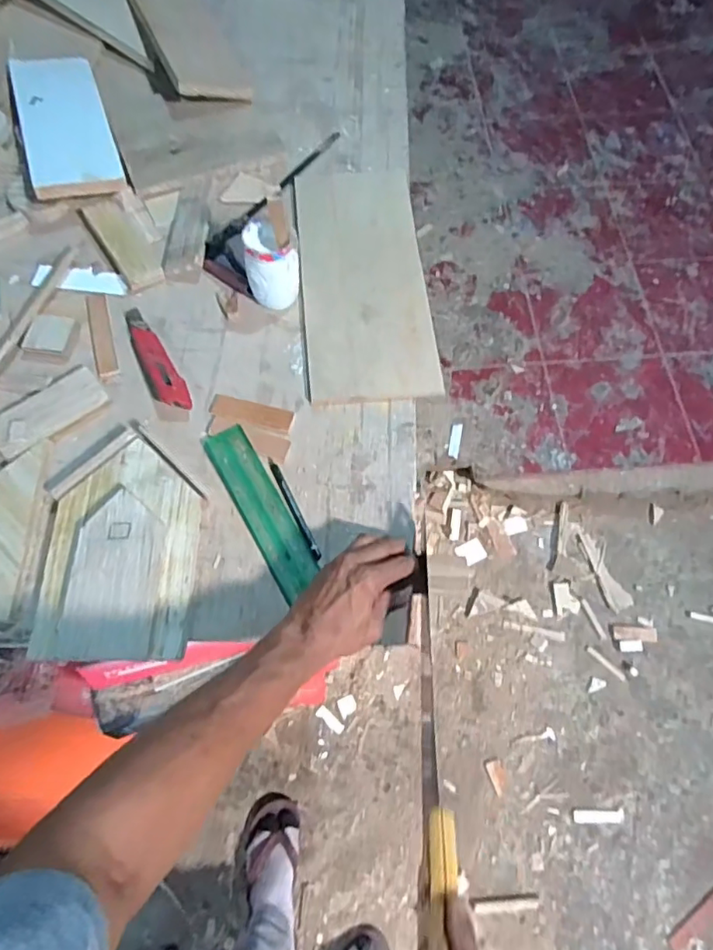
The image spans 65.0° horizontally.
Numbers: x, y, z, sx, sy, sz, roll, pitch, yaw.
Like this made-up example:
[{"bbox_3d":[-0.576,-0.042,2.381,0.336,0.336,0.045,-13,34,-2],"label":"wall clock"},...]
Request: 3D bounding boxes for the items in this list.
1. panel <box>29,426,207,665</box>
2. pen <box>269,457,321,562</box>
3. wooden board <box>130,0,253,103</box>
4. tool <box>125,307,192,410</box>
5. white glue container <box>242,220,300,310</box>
[{"bbox_3d":[-0.240,0.063,0.571,0.148,0.034,0.237,-1,67,-1],"label":"panel"},{"bbox_3d":[-0.067,0.035,0.598,0.009,0.005,0.124,-24,69,-10],"label":"pen"},{"bbox_3d":[-0.276,-0.710,0.886,0.119,0.015,0.379,-14,64,-26],"label":"wooden board"},{"bbox_3d":[-0.244,-0.141,0.659,0.036,0.025,0.163,-31,70,-13],"label":"tool"},{"bbox_3d":[-0.102,-0.248,0.665,0.059,0.082,0.055,32,70,11],"label":"white glue container"}]

